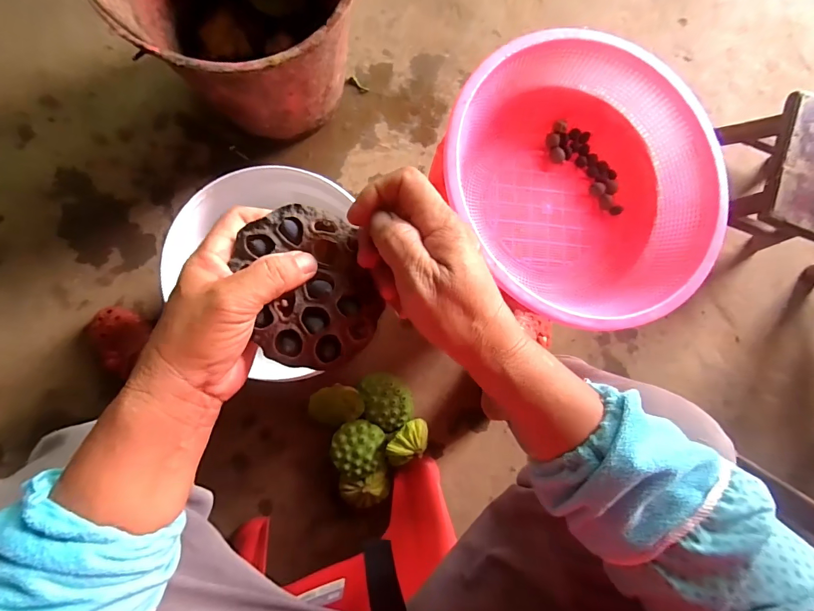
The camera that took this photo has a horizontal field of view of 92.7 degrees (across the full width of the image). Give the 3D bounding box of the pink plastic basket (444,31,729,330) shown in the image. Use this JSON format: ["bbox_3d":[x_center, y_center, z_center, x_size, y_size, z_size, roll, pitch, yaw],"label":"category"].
[{"bbox_3d":[0.197,-0.139,0.466,0.320,0.139,0.306,0,88,-4],"label":"pink plastic basket"}]

